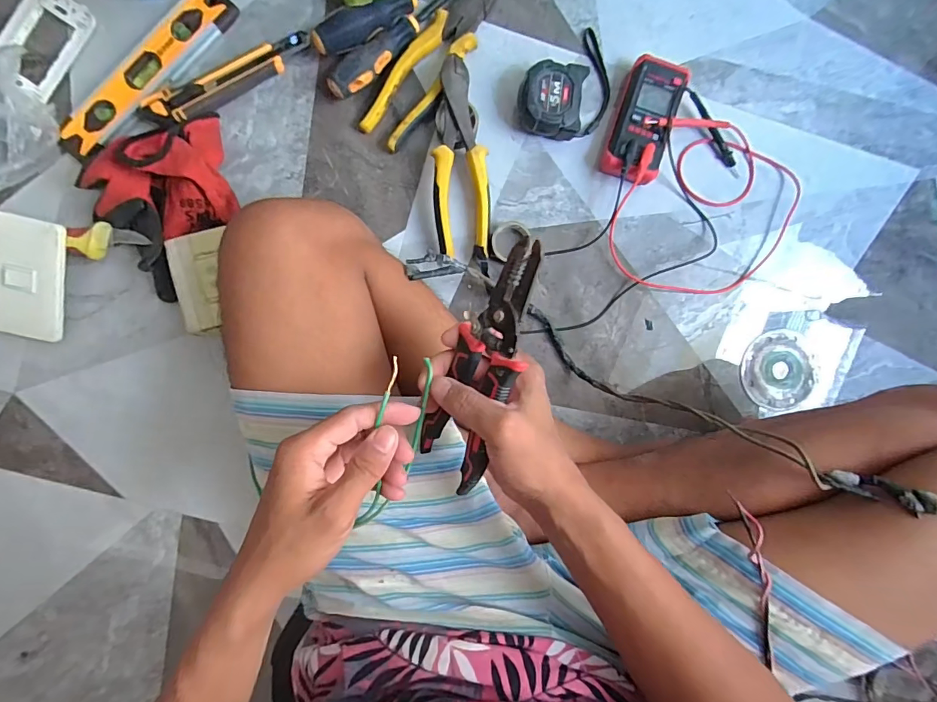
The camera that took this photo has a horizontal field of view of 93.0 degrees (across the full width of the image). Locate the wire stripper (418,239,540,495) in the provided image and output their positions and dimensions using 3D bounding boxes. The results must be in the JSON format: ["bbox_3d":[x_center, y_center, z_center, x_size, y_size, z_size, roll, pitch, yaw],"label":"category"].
[{"bbox_3d":[0.012,0.009,0.301,0.011,0.059,0.169,6,112,-42],"label":"wire stripper"}]

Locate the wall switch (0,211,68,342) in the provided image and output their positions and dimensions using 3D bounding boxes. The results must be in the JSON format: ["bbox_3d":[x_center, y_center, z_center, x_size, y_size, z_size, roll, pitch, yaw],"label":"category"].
[{"bbox_3d":[-0.434,-0.071,0.434,0.066,0.015,0.116,12,103,-9],"label":"wall switch"}]

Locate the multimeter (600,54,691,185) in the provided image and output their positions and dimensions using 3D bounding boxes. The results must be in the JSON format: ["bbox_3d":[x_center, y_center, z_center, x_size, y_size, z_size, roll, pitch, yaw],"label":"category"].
[{"bbox_3d":[0.183,-0.238,0.468,0.060,0.034,0.126,16,91,-3],"label":"multimeter"}]

